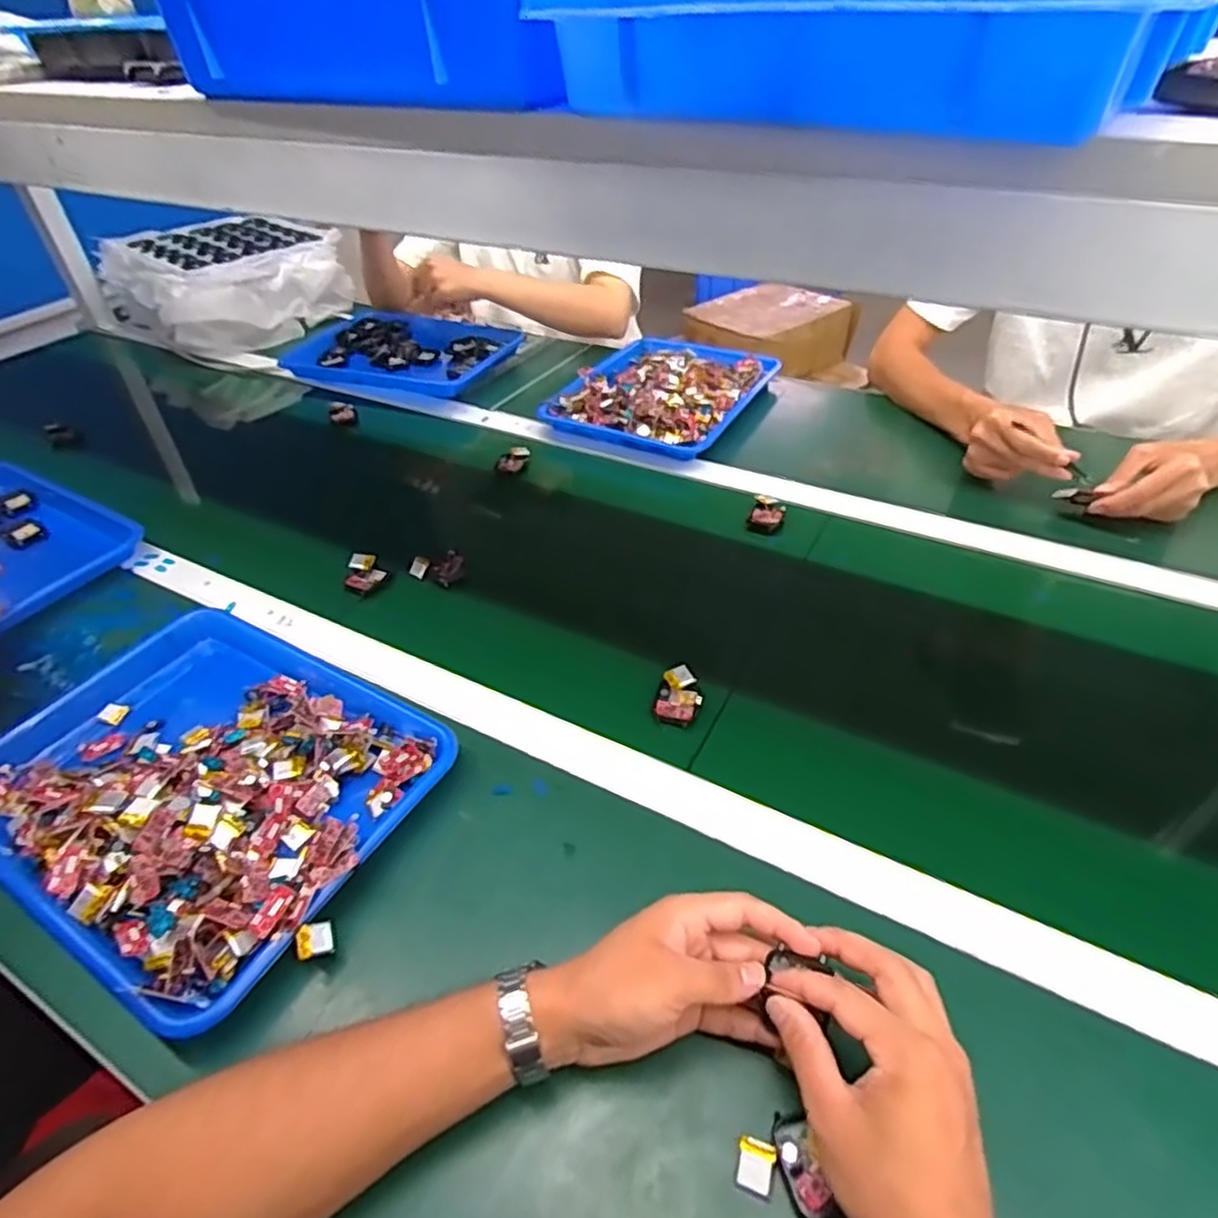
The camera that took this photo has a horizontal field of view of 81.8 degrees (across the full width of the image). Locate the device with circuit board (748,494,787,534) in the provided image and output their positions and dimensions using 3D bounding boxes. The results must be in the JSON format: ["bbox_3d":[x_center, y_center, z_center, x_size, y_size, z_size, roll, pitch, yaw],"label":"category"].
[{"bbox_3d":[0.179,-0.108,0.791,0.036,0.006,0.052,20,62,9],"label":"device with circuit board"}]

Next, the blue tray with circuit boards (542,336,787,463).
[{"bbox_3d":[0.085,-0.315,1.005,0.240,0.035,0.303,19,46,23],"label":"blue tray with circuit boards"}]

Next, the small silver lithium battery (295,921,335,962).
[{"bbox_3d":[-0.184,0.208,0.443,0.005,0.027,0.020,-27,67,27],"label":"small silver lithium battery"}]

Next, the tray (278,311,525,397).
[{"bbox_3d":[-0.322,-0.418,1.137,0.314,0.034,0.241,17,46,21],"label":"tray"}]

